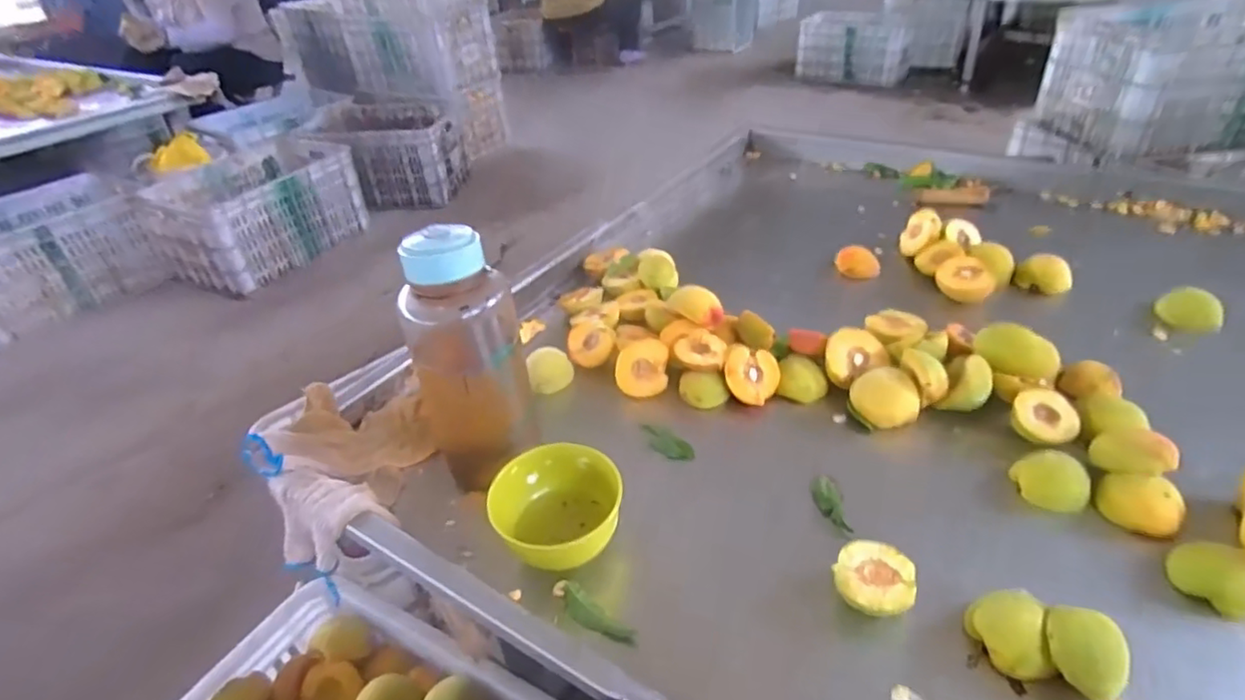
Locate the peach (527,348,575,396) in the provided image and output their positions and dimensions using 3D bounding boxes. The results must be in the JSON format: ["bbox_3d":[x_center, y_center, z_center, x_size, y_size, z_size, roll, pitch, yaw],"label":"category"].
[{"bbox_3d":[-0.085,0.023,0.733,0.054,0.039,0.041,-10,38,-8],"label":"peach"}]

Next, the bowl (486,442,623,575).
[{"bbox_3d":[-0.056,0.143,0.558,0.105,0.065,0.105,-3,39,3],"label":"bowl"}]

